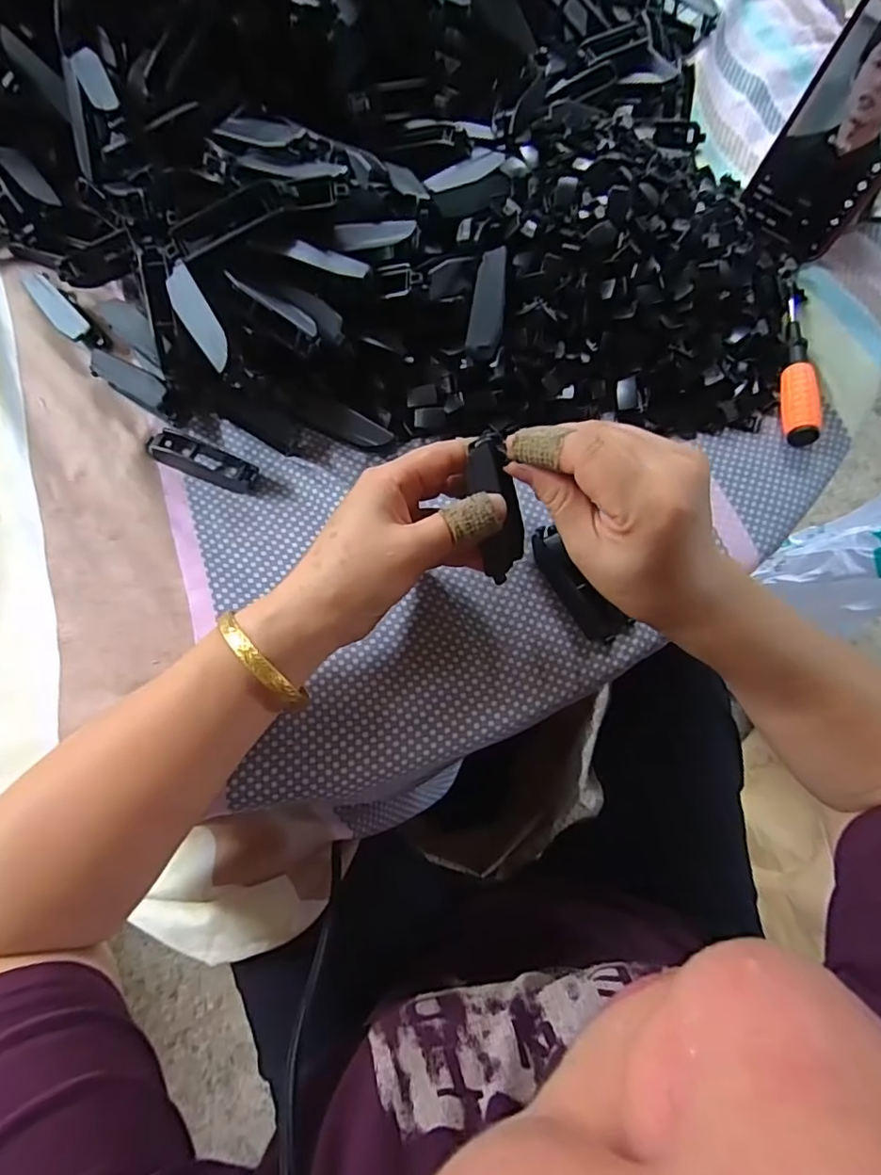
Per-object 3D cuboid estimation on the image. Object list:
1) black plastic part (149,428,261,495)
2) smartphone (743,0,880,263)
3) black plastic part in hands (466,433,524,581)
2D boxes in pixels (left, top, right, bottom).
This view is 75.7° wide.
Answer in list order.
[{"bbox_3d":[-0.143,-0.078,0.346,0.072,0.014,0.022,24,72,5],"label":"black plastic part"},{"bbox_3d":[0.272,-0.306,0.367,0.076,0.156,0.010,39,58,10],"label":"smartphone"},{"bbox_3d":[0.028,-0.037,0.280,0.024,0.074,0.019,-17,28,-8],"label":"black plastic part in hands"}]

